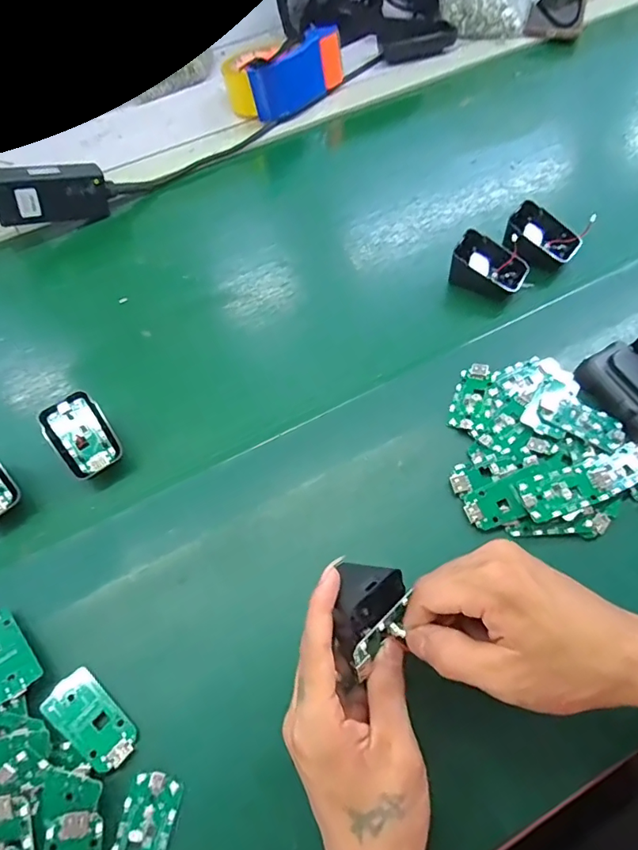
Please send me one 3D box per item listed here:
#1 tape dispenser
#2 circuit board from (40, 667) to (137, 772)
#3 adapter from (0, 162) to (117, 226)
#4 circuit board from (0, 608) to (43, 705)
[{"bbox_3d":[-0.048,-0.461,0.644,0.145,0.071,0.077,-32,63,-14],"label":"tape dispenser"},{"bbox_3d":[-0.143,0.185,0.308,0.062,0.007,0.031,32,67,20],"label":"circuit board"},{"bbox_3d":[-0.290,-0.256,0.539,0.121,0.051,0.031,-20,59,-28],"label":"adapter"},{"bbox_3d":[-0.209,0.150,0.323,0.031,0.005,0.063,-30,60,-27],"label":"circuit board"}]

